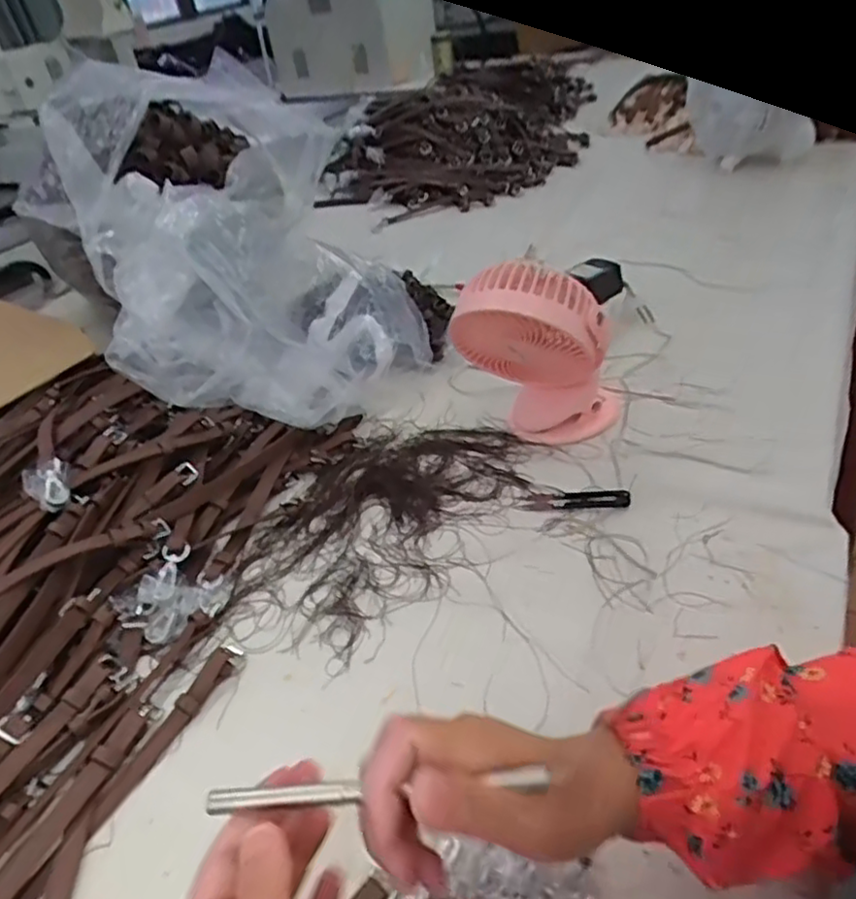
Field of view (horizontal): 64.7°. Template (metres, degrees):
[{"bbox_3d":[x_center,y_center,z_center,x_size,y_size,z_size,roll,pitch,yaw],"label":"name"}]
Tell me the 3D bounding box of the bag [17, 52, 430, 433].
[{"bbox_3d":[-0.255,-0.261,0.831,0.350,0.302,0.502,-27,40,-22],"label":"bag"}]

